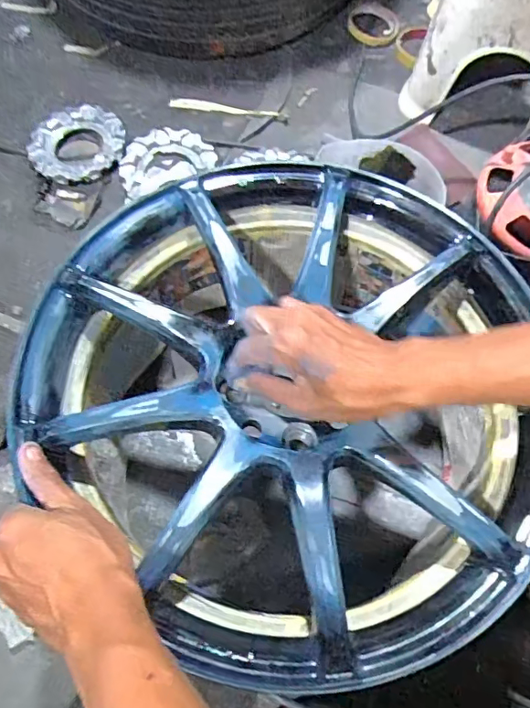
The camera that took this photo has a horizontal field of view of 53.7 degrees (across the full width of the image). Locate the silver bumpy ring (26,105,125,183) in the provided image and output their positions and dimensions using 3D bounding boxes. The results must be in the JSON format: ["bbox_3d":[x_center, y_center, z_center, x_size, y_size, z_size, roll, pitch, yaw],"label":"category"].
[{"bbox_3d":[-0.274,-0.306,0.757,0.135,0.018,0.122,-3,67,-3],"label":"silver bumpy ring"}]

